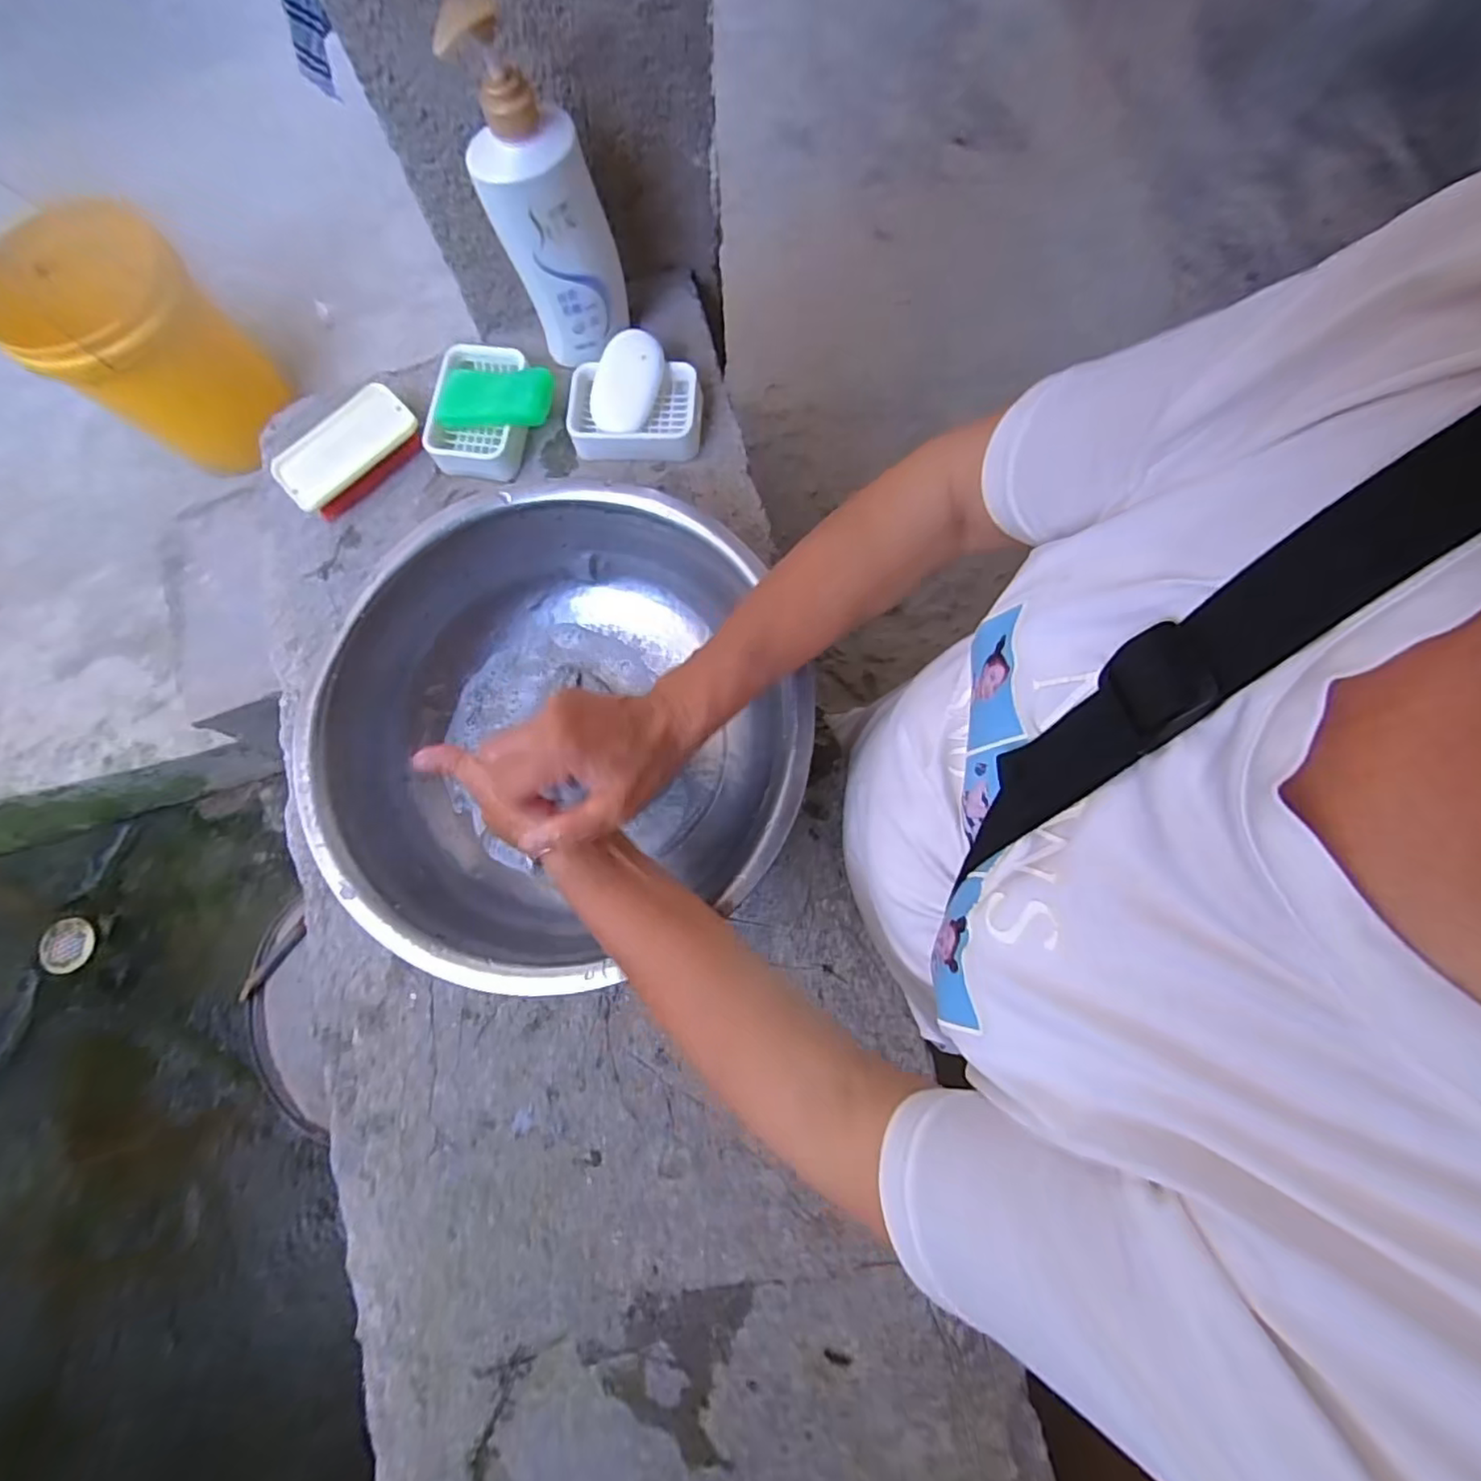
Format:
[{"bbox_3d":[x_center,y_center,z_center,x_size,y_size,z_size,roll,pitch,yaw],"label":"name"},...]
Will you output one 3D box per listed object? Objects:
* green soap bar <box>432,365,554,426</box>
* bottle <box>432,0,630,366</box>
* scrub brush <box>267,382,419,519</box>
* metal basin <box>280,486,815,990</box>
[{"bbox_3d":[-0.217,-0.305,0.560,0.108,0.022,0.045,5,77,14],"label":"green soap bar"},{"bbox_3d":[-0.148,-0.412,0.489,0.091,0.235,0.049,-10,77,-2],"label":"bottle"},{"bbox_3d":[-0.361,-0.266,0.582,0.130,0.027,0.068,-39,80,-8],"label":"scrub brush"},{"bbox_3d":[-0.132,-0.005,0.490,0.338,0.124,0.330,0,77,0],"label":"metal basin"}]

